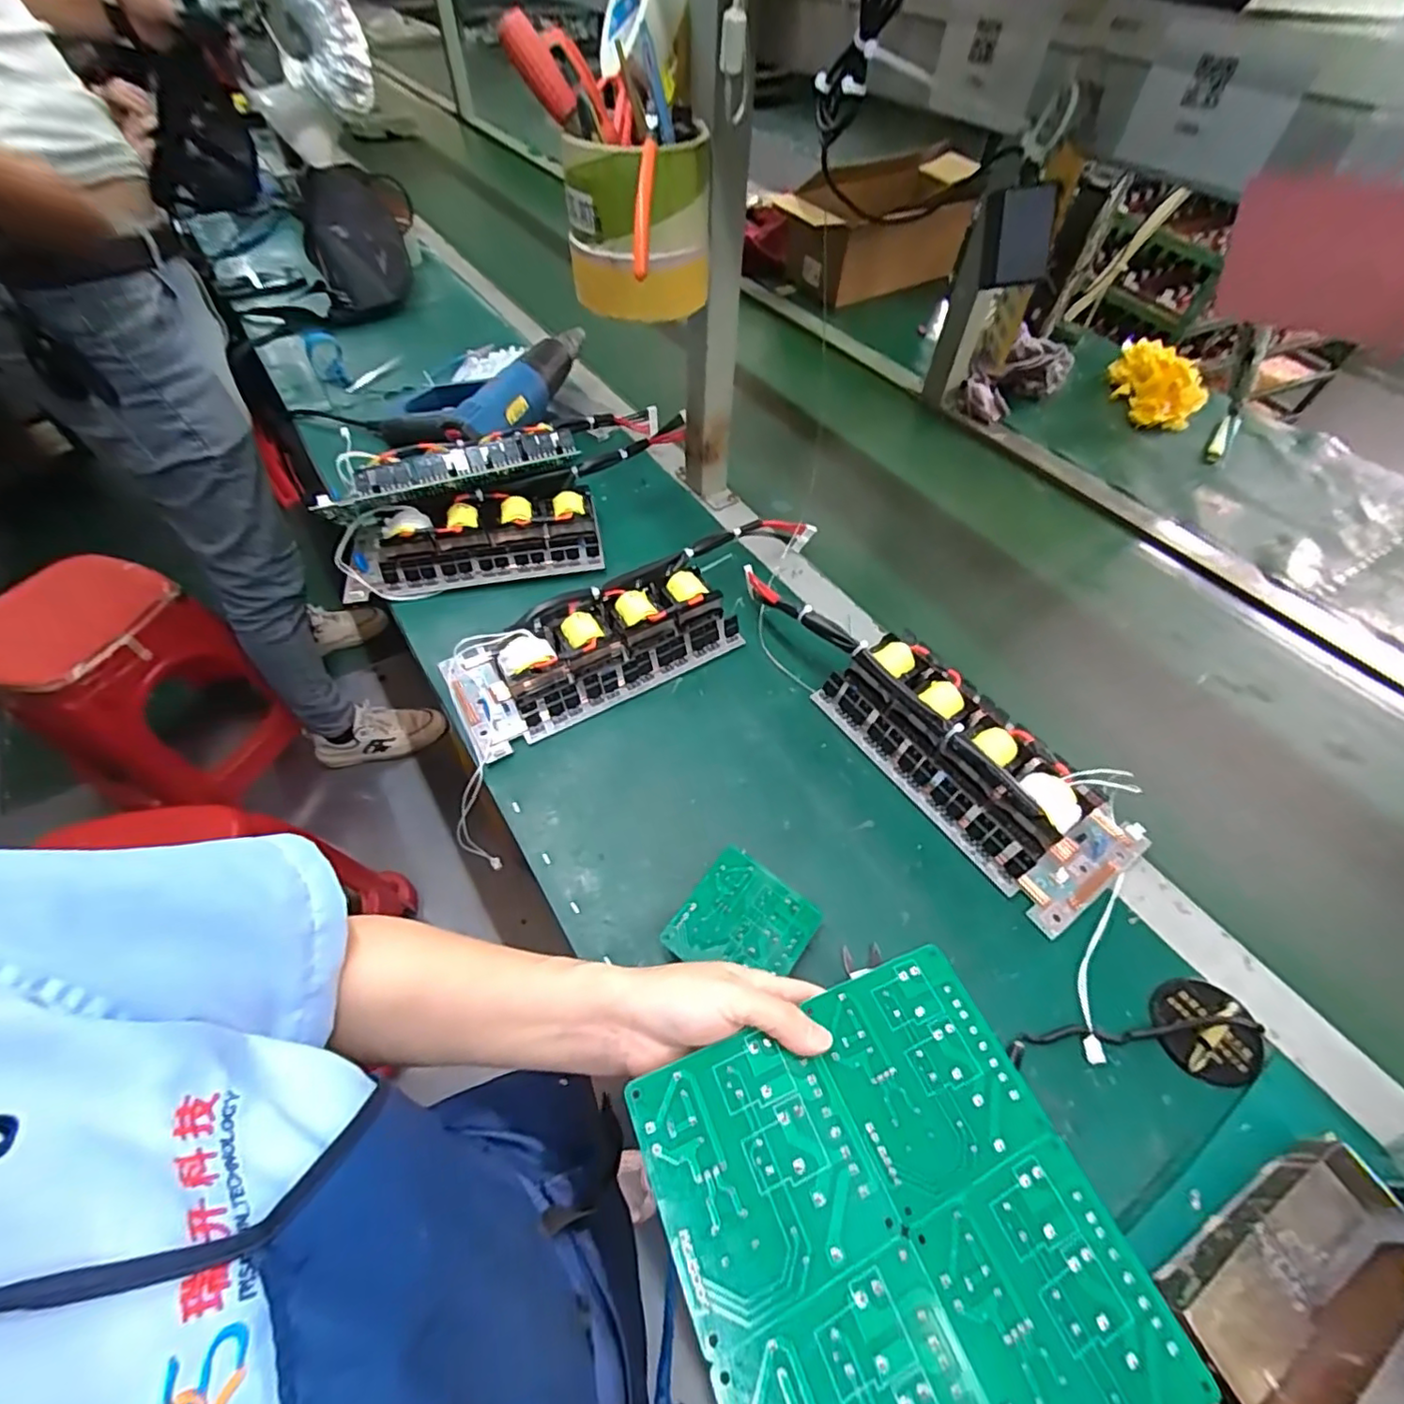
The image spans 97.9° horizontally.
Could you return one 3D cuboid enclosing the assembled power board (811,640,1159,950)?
[{"bbox_3d":[0.249,0.047,0.556,0.131,0.058,0.289,-29,59,-21],"label":"assembled power board"}]

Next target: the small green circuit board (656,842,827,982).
[{"bbox_3d":[0.032,0.173,0.470,0.092,0.005,0.091,35,62,15],"label":"small green circuit board"}]

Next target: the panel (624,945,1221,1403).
[{"bbox_3d":[0.085,0.221,0.255,0.180,0.004,0.180,-12,52,-23],"label":"panel"}]

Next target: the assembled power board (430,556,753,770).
[{"bbox_3d":[-0.113,-0.059,0.624,0.287,0.060,0.129,-27,59,-20],"label":"assembled power board"}]

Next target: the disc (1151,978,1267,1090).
[{"bbox_3d":[0.366,0.237,0.441,0.068,0.020,0.067,1,54,-1],"label":"disc"}]

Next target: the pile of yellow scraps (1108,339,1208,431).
[{"bbox_3d":[0.721,-0.498,0.958,0.102,0.068,0.156,6,54,3],"label":"pile of yellow scraps"}]

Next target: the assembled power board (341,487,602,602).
[{"bbox_3d":[-0.269,-0.189,0.705,0.292,0.062,0.116,-9,54,-8],"label":"assembled power board"}]

